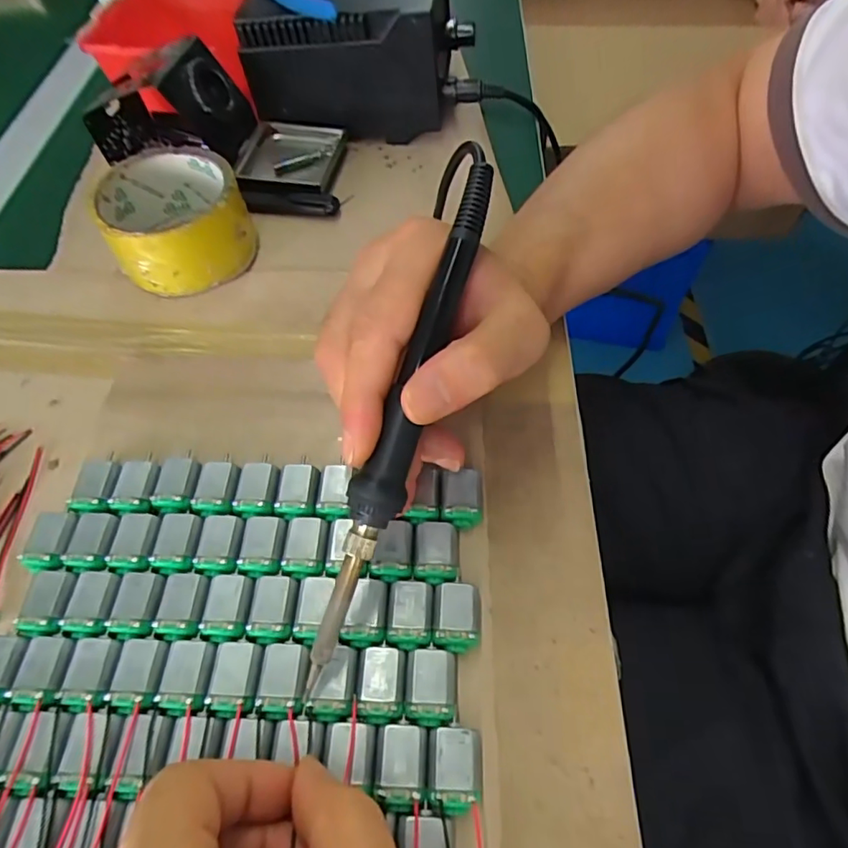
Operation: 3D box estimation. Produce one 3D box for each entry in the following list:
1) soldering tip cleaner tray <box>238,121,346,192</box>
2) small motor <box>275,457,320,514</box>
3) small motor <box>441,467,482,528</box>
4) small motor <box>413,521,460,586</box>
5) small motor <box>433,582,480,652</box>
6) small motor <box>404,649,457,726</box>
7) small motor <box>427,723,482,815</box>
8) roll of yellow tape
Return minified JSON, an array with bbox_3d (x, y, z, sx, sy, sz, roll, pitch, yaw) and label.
[{"bbox_3d":[-0.100,-0.197,0.403,0.072,0.014,0.069,6,59,6],"label":"soldering tip cleaner tray"},{"bbox_3d":[-0.060,0.032,0.260,0.018,0.011,0.027,0,59,3],"label":"small motor"},{"bbox_3d":[0.018,0.037,0.257,0.018,0.016,0.026,-1,59,2],"label":"small motor"},{"bbox_3d":[0.005,0.059,0.245,0.019,0.016,0.027,-2,59,1],"label":"small motor"},{"bbox_3d":[0.013,0.082,0.230,0.019,0.015,0.027,1,59,3],"label":"small motor"},{"bbox_3d":[0.003,0.104,0.215,0.019,0.012,0.026,2,59,4],"label":"small motor"},{"bbox_3d":[0.011,0.127,0.201,0.019,0.013,0.027,2,59,4],"label":"small motor"},{"bbox_3d":[-0.155,-0.130,0.341,0.081,0.044,0.084,-1,59,2],"label":"roll of yellow tape"}]

